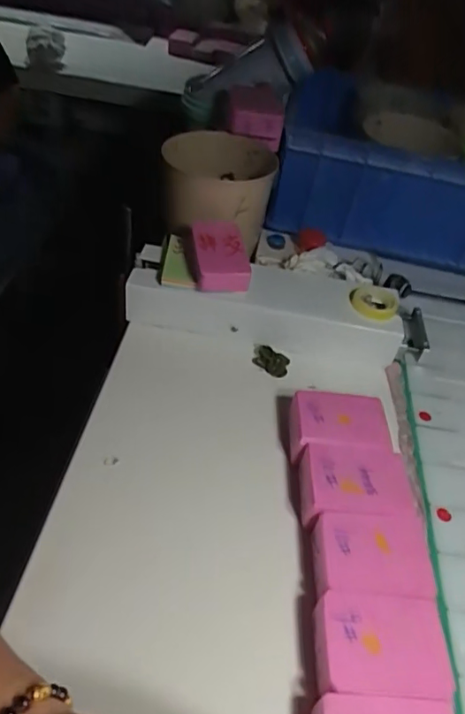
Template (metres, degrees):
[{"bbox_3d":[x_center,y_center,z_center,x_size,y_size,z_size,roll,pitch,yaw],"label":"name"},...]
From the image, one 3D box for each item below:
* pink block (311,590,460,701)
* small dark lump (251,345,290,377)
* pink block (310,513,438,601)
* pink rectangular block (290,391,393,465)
[{"bbox_3d":[0.082,0.167,0.306,0.072,0.028,0.053,6,43,-3],"label":"pink block"},{"bbox_3d":[0.035,0.004,0.491,0.036,0.007,0.024,25,46,17],"label":"small dark lump"},{"bbox_3d":[0.087,0.132,0.345,0.071,0.030,0.054,5,43,-4],"label":"pink block"},{"bbox_3d":[0.081,0.059,0.421,0.071,0.035,0.054,8,43,-1],"label":"pink rectangular block"}]

